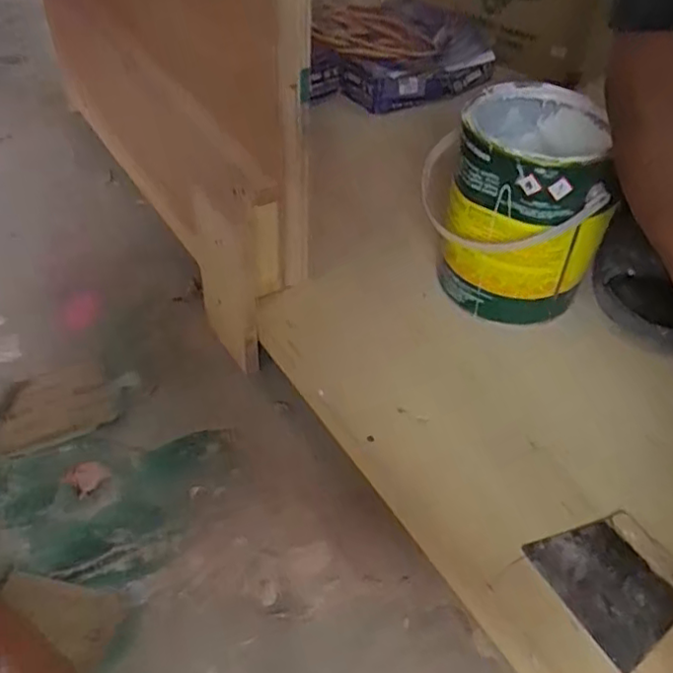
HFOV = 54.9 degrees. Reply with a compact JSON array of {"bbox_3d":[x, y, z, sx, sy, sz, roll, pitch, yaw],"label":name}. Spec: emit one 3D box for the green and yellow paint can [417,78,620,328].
[{"bbox_3d":[0.195,-0.140,0.704,0.163,0.205,0.168,0,46,0],"label":"green and yellow paint can"}]

